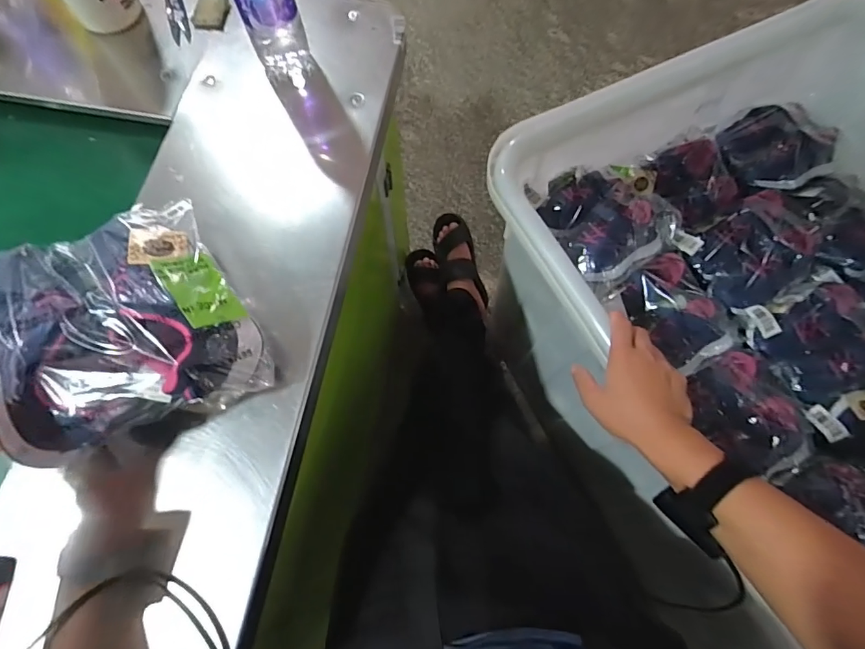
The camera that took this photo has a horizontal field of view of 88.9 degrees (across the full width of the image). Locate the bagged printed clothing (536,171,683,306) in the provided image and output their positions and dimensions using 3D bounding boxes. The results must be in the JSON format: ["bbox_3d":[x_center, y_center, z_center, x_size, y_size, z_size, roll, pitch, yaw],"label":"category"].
[{"bbox_3d":[0.264,-0.157,0.664,0.214,0.062,0.192,-29,74,-10],"label":"bagged printed clothing"}]

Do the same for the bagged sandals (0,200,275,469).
[{"bbox_3d":[-0.267,-0.006,0.377,0.186,0.079,0.198,-26,73,-9],"label":"bagged sandals"}]

